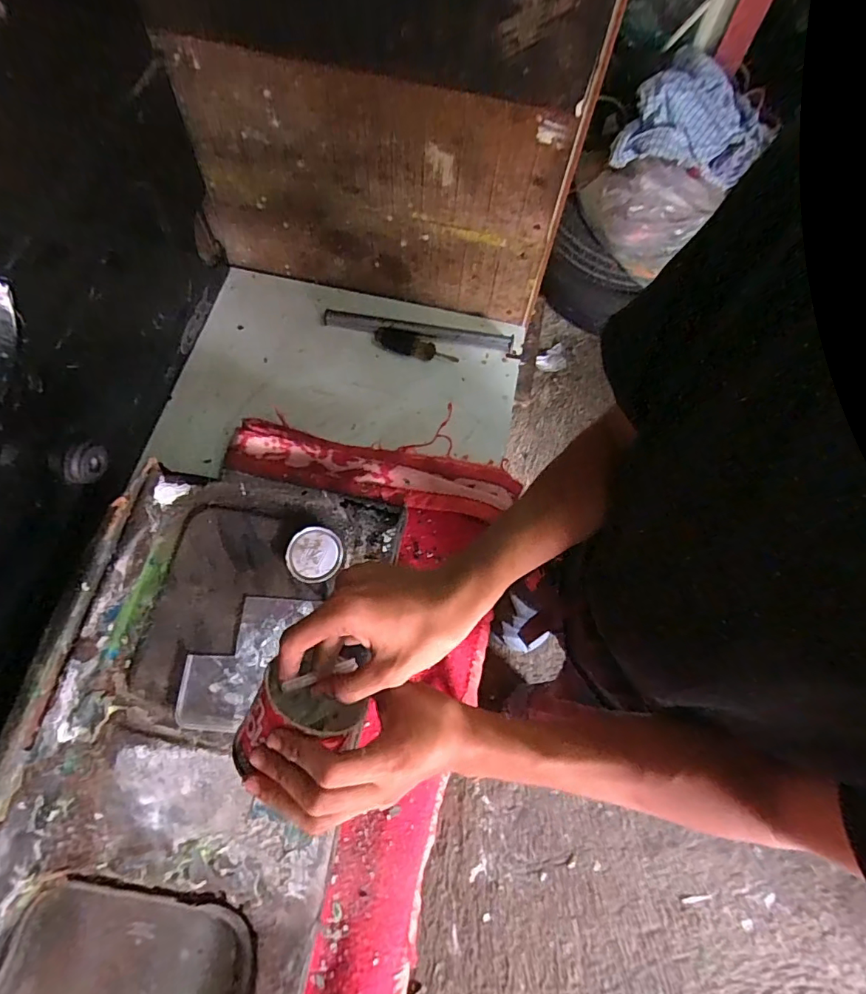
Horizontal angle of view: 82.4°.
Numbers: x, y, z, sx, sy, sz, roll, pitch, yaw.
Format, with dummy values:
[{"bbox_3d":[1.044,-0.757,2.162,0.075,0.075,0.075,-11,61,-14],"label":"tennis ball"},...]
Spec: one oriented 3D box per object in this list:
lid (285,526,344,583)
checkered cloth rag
[{"bbox_3d":[-0.157,0.076,0.658,0.072,0.011,0.071,0,67,-1],"label":"lid"},{"bbox_3d":[0.660,-0.905,1.234,0.355,0.067,0.302,32,104,-13],"label":"checkered cloth rag"}]

